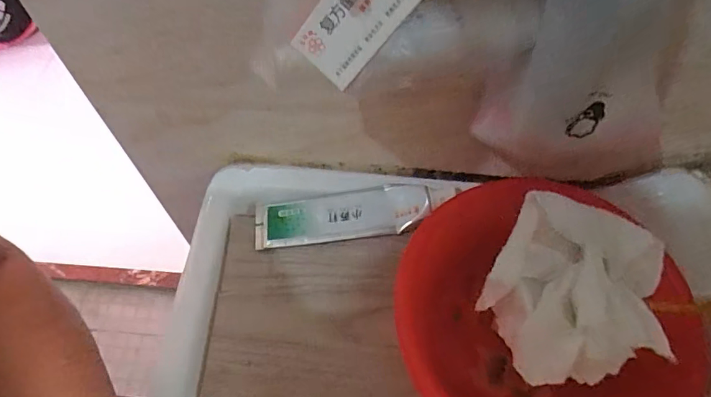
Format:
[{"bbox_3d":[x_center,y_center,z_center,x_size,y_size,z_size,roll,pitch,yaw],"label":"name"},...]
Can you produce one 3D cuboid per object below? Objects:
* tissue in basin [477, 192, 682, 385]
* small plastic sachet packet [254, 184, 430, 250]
[{"bbox_3d":[0.148,0.072,0.322,0.111,0.080,0.116,22,62,13],"label":"tissue in basin"},{"bbox_3d":[-0.014,0.016,0.451,0.166,0.018,0.048,-6,59,-3],"label":"small plastic sachet packet"}]

